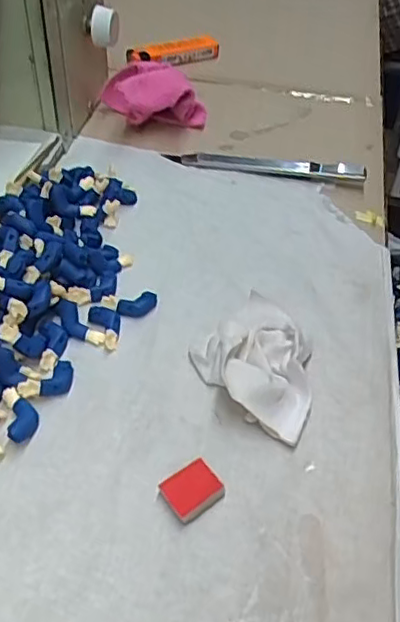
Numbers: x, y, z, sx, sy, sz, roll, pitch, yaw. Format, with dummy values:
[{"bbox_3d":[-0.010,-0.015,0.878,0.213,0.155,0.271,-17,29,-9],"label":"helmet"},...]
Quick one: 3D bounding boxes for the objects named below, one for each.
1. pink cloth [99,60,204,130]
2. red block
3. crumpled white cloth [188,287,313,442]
[{"bbox_3d":[-0.032,-0.156,0.456,0.071,0.038,0.043,-3,45,-7],"label":"pink cloth"},{"bbox_3d":[-0.003,0.073,0.256,0.022,0.006,0.019,-28,53,-28],"label":"red block"},{"bbox_3d":[0.034,0.022,0.301,0.064,0.017,0.069,30,51,24],"label":"crumpled white cloth"}]

